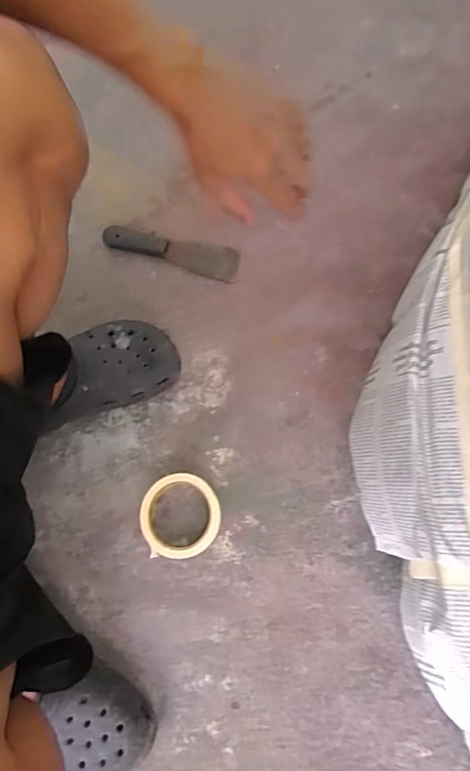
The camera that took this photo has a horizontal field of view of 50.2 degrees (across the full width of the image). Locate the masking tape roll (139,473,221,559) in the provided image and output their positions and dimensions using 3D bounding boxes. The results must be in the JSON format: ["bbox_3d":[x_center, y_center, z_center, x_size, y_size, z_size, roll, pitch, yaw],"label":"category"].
[{"bbox_3d":[-0.066,0.160,0.620,0.095,0.030,0.099,-1,76,6],"label":"masking tape roll"}]

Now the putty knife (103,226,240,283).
[{"bbox_3d":[-0.091,-0.195,0.720,0.198,0.012,0.048,16,78,10],"label":"putty knife"}]

